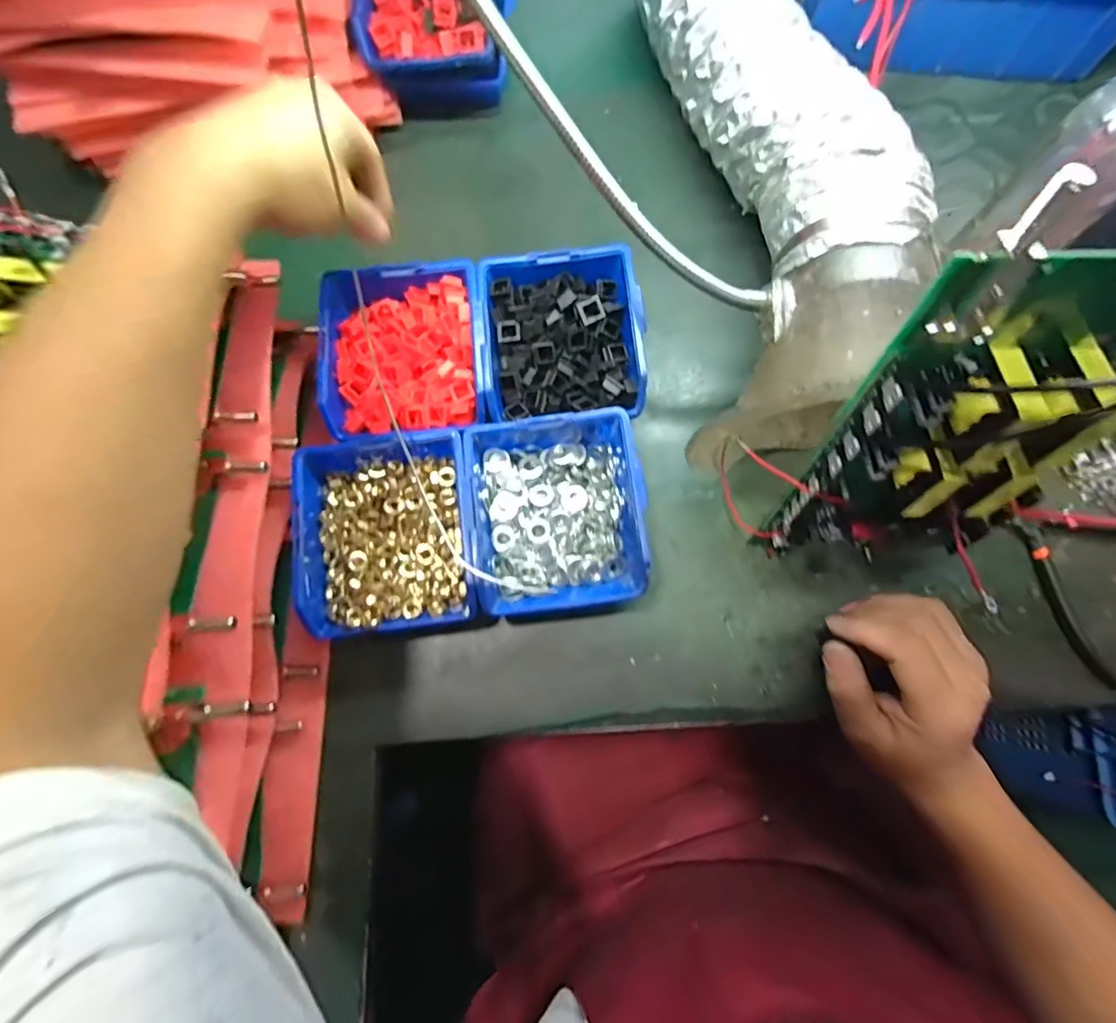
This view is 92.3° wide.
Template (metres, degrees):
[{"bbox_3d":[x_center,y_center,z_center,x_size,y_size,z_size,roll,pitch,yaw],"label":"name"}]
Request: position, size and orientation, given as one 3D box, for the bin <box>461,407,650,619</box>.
[{"bbox_3d":[-0.001,0.002,0.393,0.120,0.056,0.136,-8,76,-2],"label":"bin"}]

